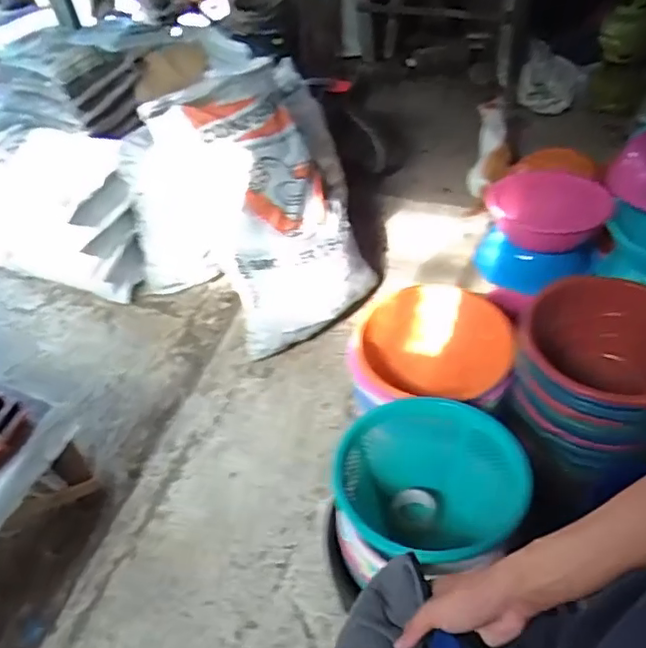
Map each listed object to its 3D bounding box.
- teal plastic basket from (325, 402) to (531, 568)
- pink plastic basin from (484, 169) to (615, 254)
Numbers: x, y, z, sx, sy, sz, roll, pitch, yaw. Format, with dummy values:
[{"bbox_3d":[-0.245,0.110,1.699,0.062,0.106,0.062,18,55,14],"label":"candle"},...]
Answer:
[{"bbox_3d":[0.185,0.302,1.070,0.310,0.191,0.318,-13,47,-5],"label":"teal plastic basket"},{"bbox_3d":[0.674,-0.345,1.748,0.310,0.121,0.310,-3,47,4],"label":"pink plastic basin"}]

